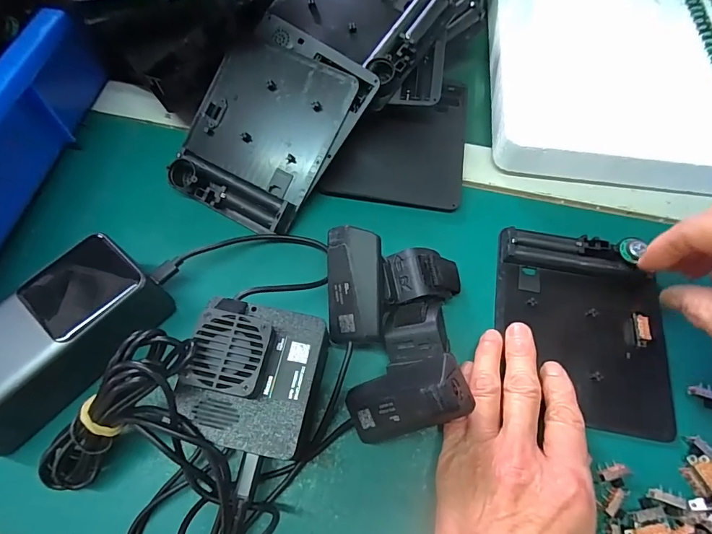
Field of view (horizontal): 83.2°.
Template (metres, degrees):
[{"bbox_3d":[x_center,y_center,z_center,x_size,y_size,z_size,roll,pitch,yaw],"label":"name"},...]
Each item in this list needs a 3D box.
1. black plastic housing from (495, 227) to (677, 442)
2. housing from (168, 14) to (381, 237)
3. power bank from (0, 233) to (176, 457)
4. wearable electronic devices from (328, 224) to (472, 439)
[{"bbox_3d":[0.151,0.039,0.268,0.107,0.016,0.129,5,66,4],"label":"black plastic housing"},{"bbox_3d":[-0.068,-0.107,0.301,0.113,0.014,0.146,33,89,10],"label":"housing"},{"bbox_3d":[-0.177,0.044,0.234,0.057,0.052,0.127,34,69,16],"label":"power bank"},{"bbox_3d":[0.025,0.038,0.239,0.084,0.058,0.118,1,64,1],"label":"wearable electronic devices"}]

